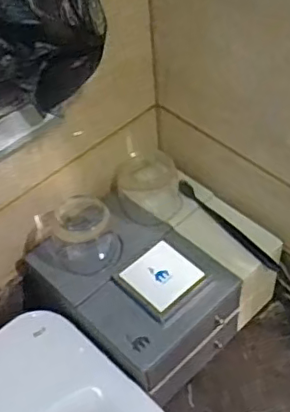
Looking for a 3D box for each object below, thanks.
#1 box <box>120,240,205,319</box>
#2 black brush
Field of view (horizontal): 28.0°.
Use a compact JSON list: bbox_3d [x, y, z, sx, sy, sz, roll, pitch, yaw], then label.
[{"bbox_3d":[0.021,0.085,0.711,0.080,0.012,0.074,-38,58,-24],"label":"box"},{"bbox_3d":[0.110,0.024,0.776,0.017,0.018,0.181,-34,56,-22],"label":"black brush"}]

